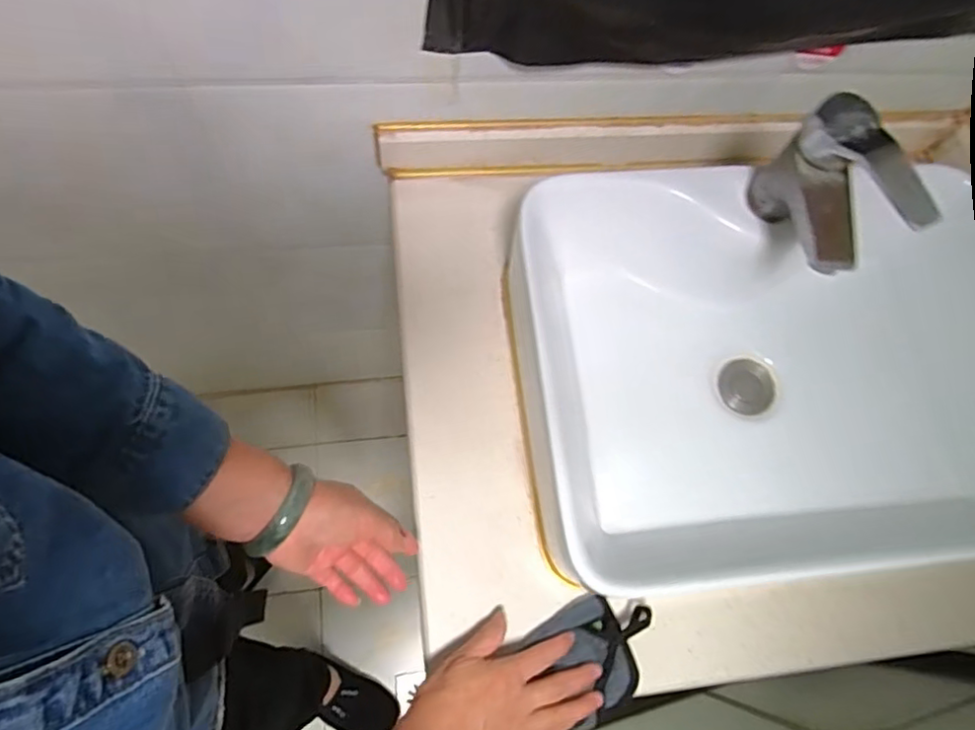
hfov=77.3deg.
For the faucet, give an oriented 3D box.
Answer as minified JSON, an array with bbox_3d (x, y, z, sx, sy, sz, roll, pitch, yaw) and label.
[{"bbox_3d":[0.282,-0.137,0.508,0.074,0.113,0.135,-8,72,-8],"label":"faucet"}]

